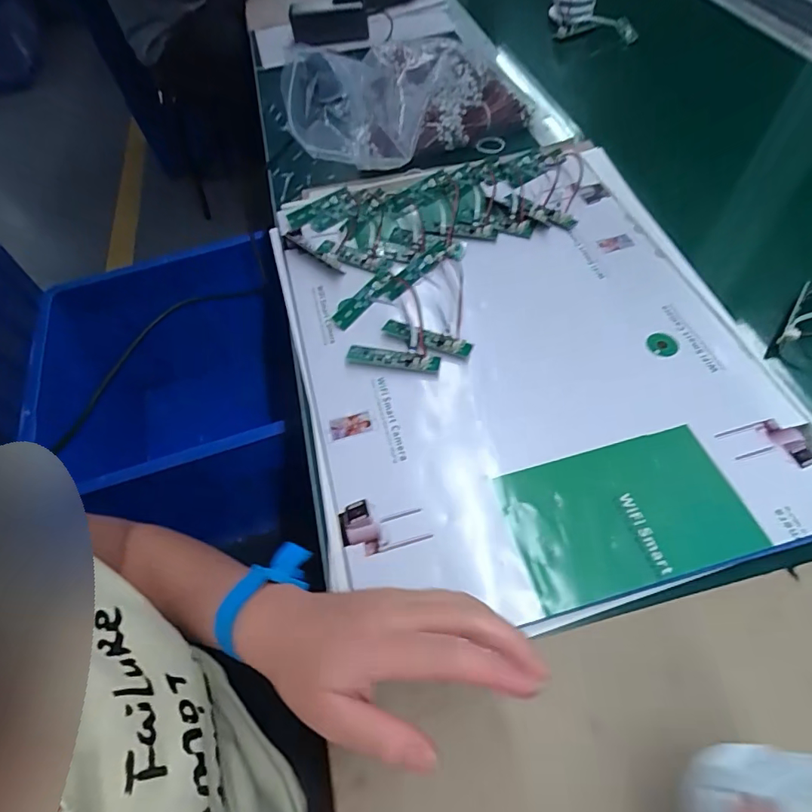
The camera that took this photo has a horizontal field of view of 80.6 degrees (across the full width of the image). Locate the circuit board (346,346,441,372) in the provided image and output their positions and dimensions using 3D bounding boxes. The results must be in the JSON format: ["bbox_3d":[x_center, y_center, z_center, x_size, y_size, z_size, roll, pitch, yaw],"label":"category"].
[{"bbox_3d":[-0.012,-0.041,0.423,0.081,0.008,0.019,9,58,11],"label":"circuit board"}]

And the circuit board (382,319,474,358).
[{"bbox_3d":[0.017,-0.061,0.431,0.083,0.006,0.022,17,60,15],"label":"circuit board"}]

